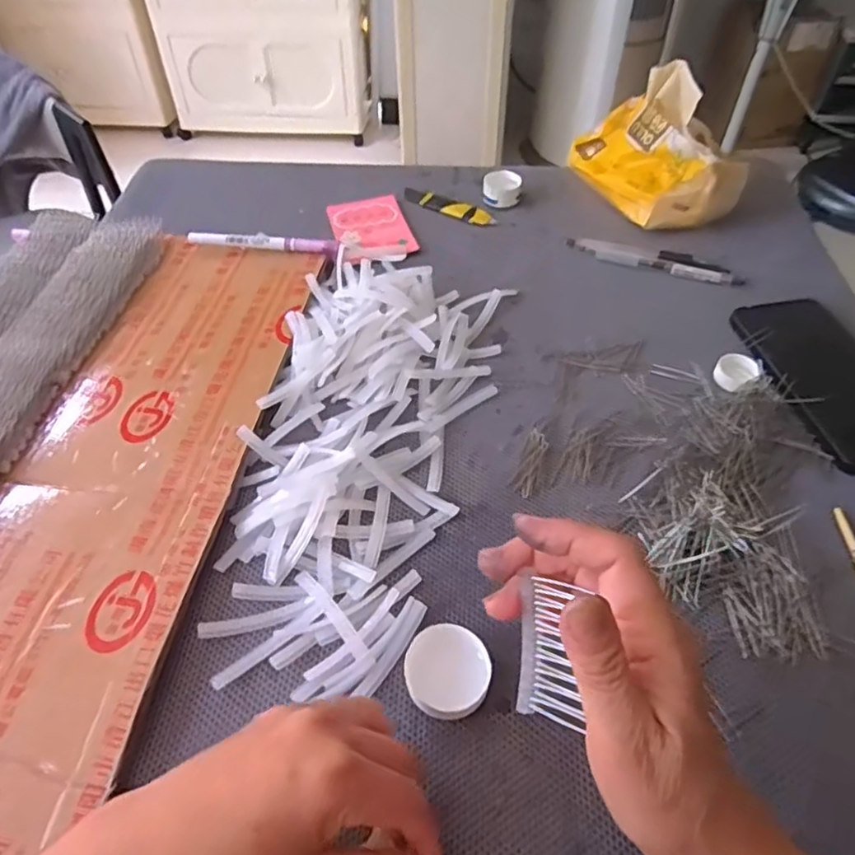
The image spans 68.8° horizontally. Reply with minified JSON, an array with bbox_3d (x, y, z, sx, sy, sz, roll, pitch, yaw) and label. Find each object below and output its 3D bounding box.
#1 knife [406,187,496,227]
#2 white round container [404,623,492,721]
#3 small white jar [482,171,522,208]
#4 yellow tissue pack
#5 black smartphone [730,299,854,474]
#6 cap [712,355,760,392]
[{"bbox_3d":[0.021,-0.223,0.624,0.104,0.005,0.025,28,54,19],"label":"knife"},{"bbox_3d":[0.010,0.127,0.321,0.042,0.021,0.043,1,50,-2],"label":"white round container"},{"bbox_3d":[0.076,-0.243,0.632,0.037,0.018,0.036,1,50,-2],"label":"small white jar"},{"bbox_3d":[0.223,-0.276,0.598,0.106,0.109,0.158,-15,53,-15],"label":"yellow tissue pack"},{"bbox_3d":[0.291,-0.039,0.456,0.077,0.016,0.164,-15,51,-2],"label":"black smartphone"},{"bbox_3d":[0.229,-0.040,0.464,0.029,0.015,0.030,1,50,-2],"label":"cap"}]

